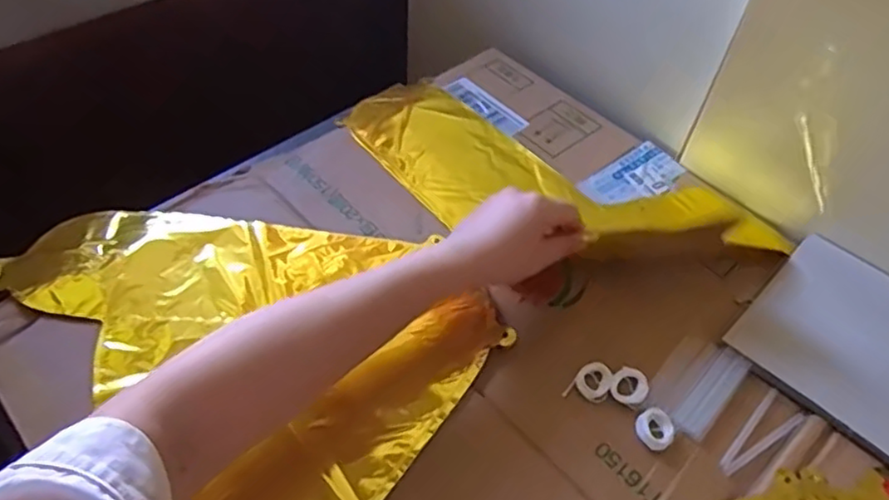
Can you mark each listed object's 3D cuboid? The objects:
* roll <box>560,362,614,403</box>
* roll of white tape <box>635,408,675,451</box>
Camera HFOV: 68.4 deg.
[{"bbox_3d":[0.106,0.097,0.471,0.026,0.004,0.038,32,55,20],"label":"roll"},{"bbox_3d":[0.147,0.124,0.453,0.026,0.007,0.027,3,50,-3],"label":"roll of white tape"}]

